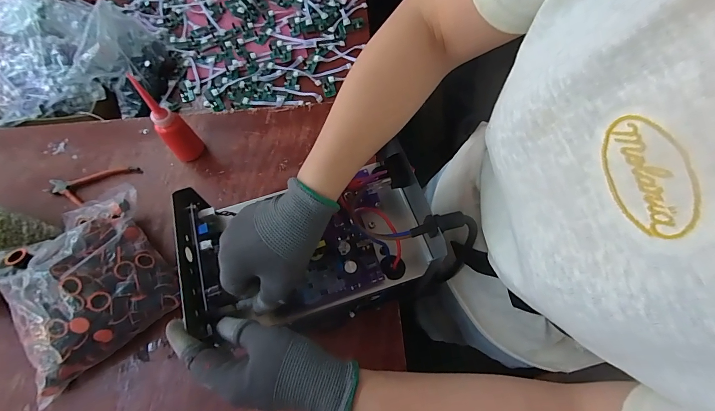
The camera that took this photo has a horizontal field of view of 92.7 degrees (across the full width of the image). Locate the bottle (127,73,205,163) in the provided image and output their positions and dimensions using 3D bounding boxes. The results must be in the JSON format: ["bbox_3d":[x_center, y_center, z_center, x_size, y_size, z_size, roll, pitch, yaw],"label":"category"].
[{"bbox_3d":[-0.294,-0.126,0.538,0.047,0.137,0.055,-41,70,-15],"label":"bottle"}]

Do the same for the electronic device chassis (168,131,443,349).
[{"bbox_3d":[-0.050,0.035,0.348,0.242,0.072,0.144,-15,65,-4],"label":"electronic device chassis"}]

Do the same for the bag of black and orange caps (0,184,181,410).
[{"bbox_3d":[-0.372,0.100,0.457,0.204,0.099,0.205,-36,69,-13],"label":"bag of black and orange caps"}]

